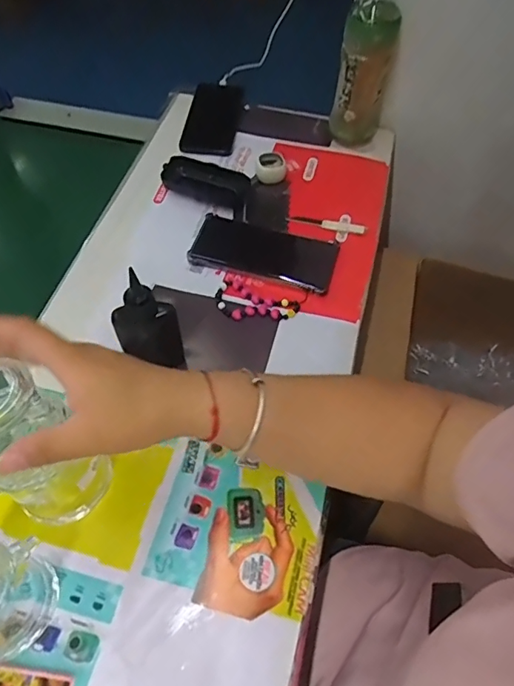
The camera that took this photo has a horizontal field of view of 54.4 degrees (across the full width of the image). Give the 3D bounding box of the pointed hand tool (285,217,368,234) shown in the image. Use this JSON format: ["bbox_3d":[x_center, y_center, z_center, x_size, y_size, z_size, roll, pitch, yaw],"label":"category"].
[{"bbox_3d":[0.086,-0.147,0.619,0.098,0.008,0.014,10,57,5],"label":"pointed hand tool"}]

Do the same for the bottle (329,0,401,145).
[{"bbox_3d":[0.136,-0.351,0.630,0.062,0.203,0.063,12,58,6],"label":"bottle"}]

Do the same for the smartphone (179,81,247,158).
[{"bbox_3d":[-0.062,-0.327,0.719,0.073,0.010,0.158,7,57,2],"label":"smartphone"}]

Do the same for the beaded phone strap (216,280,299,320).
[{"bbox_3d":[-0.003,-0.041,0.548,0.089,0.005,0.046,20,59,11],"label":"beaded phone strap"}]

